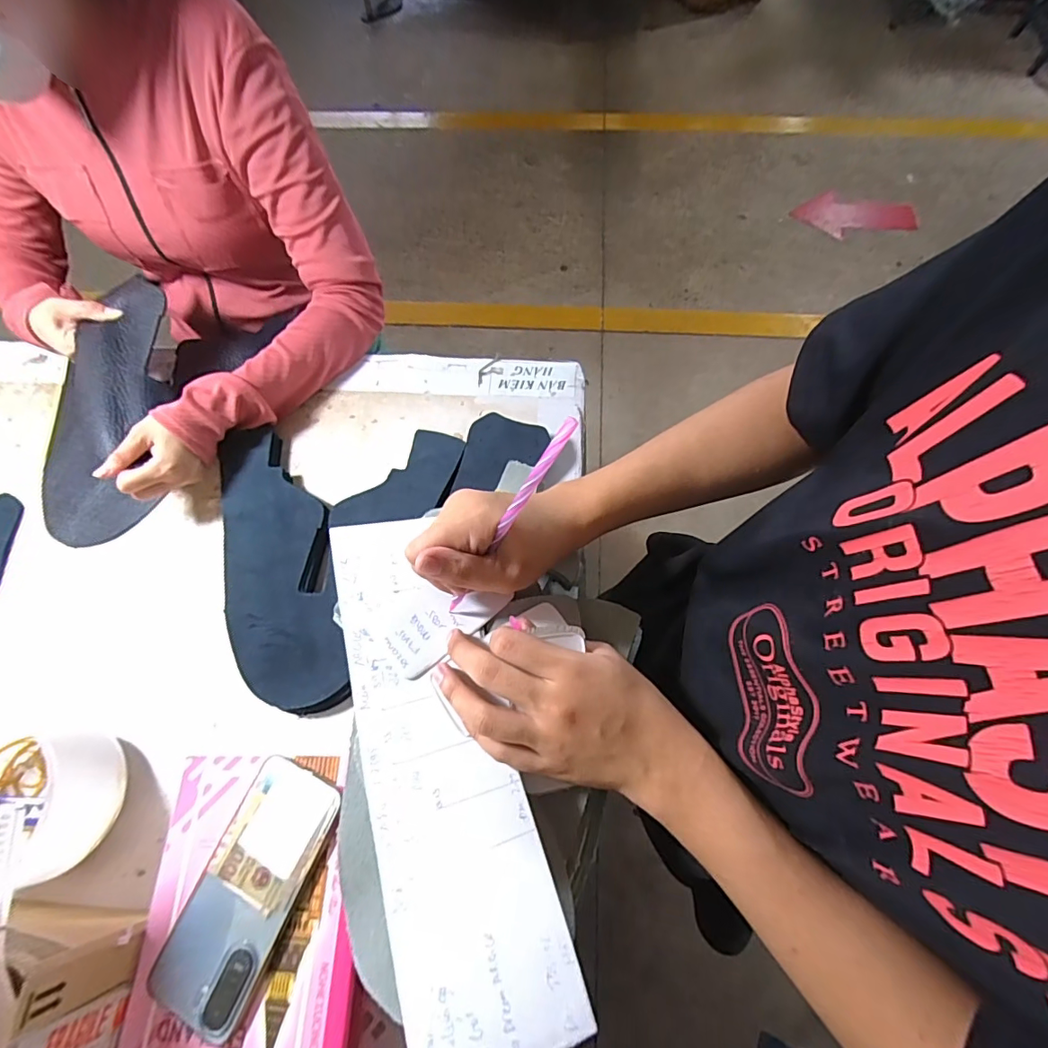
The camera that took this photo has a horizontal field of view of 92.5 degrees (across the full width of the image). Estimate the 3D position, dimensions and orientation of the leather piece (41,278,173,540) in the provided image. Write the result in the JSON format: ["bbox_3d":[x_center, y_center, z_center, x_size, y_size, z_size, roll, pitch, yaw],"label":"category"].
[{"bbox_3d":[-0.463,-0.126,0.551,0.136,0.059,0.294,18,93,8],"label":"leather piece"}]

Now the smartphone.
[{"bbox_3d":[-0.210,0.276,0.381,0.078,0.008,0.170,17,69,18],"label":"smartphone"}]

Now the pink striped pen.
[{"bbox_3d":[-0.014,0.002,0.320,0.007,0.171,0.009,46,36,18],"label":"pink striped pen"}]

